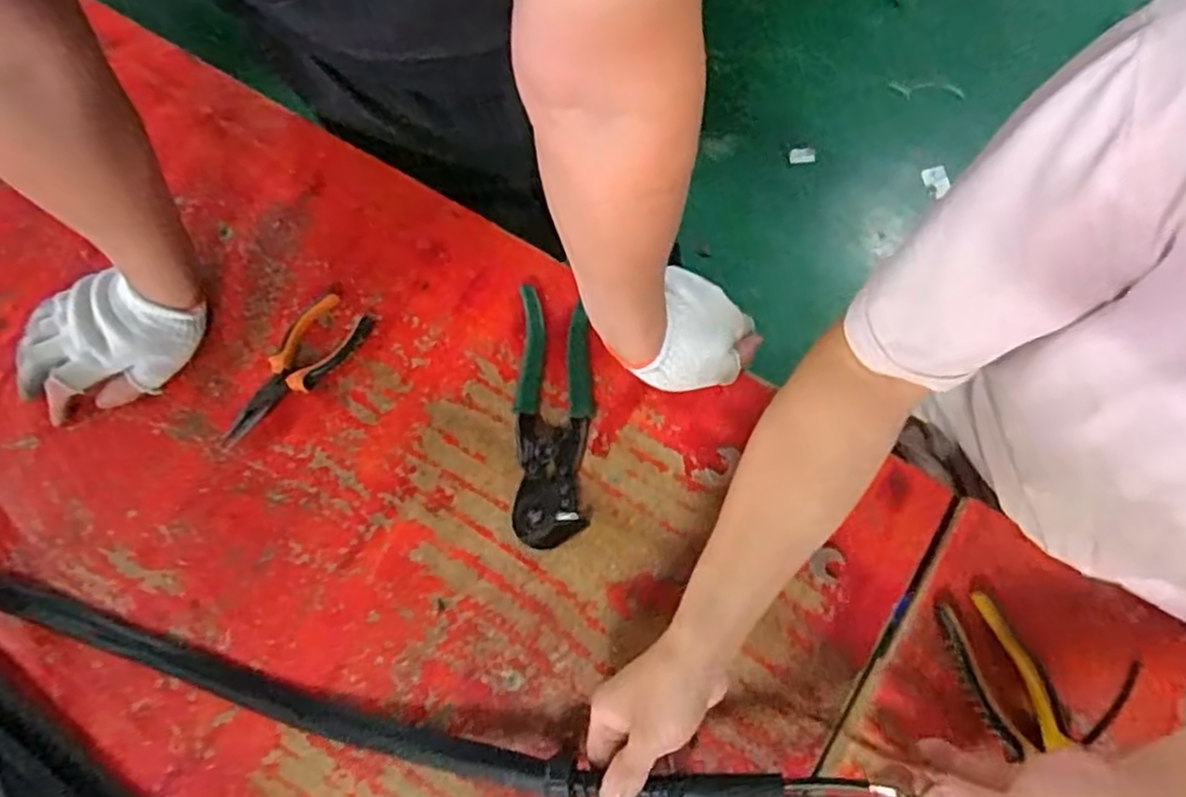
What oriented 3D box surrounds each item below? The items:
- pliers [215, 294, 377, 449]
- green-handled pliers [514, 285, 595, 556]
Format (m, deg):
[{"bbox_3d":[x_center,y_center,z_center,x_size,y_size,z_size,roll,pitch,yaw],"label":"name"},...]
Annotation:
[{"bbox_3d":[-0.261,-0.021,0.607,0.057,0.015,0.156,31,79,8],"label":"pliers"},{"bbox_3d":[-0.034,0.011,0.589,0.064,0.020,0.218,-2,77,1],"label":"green-handled pliers"}]

